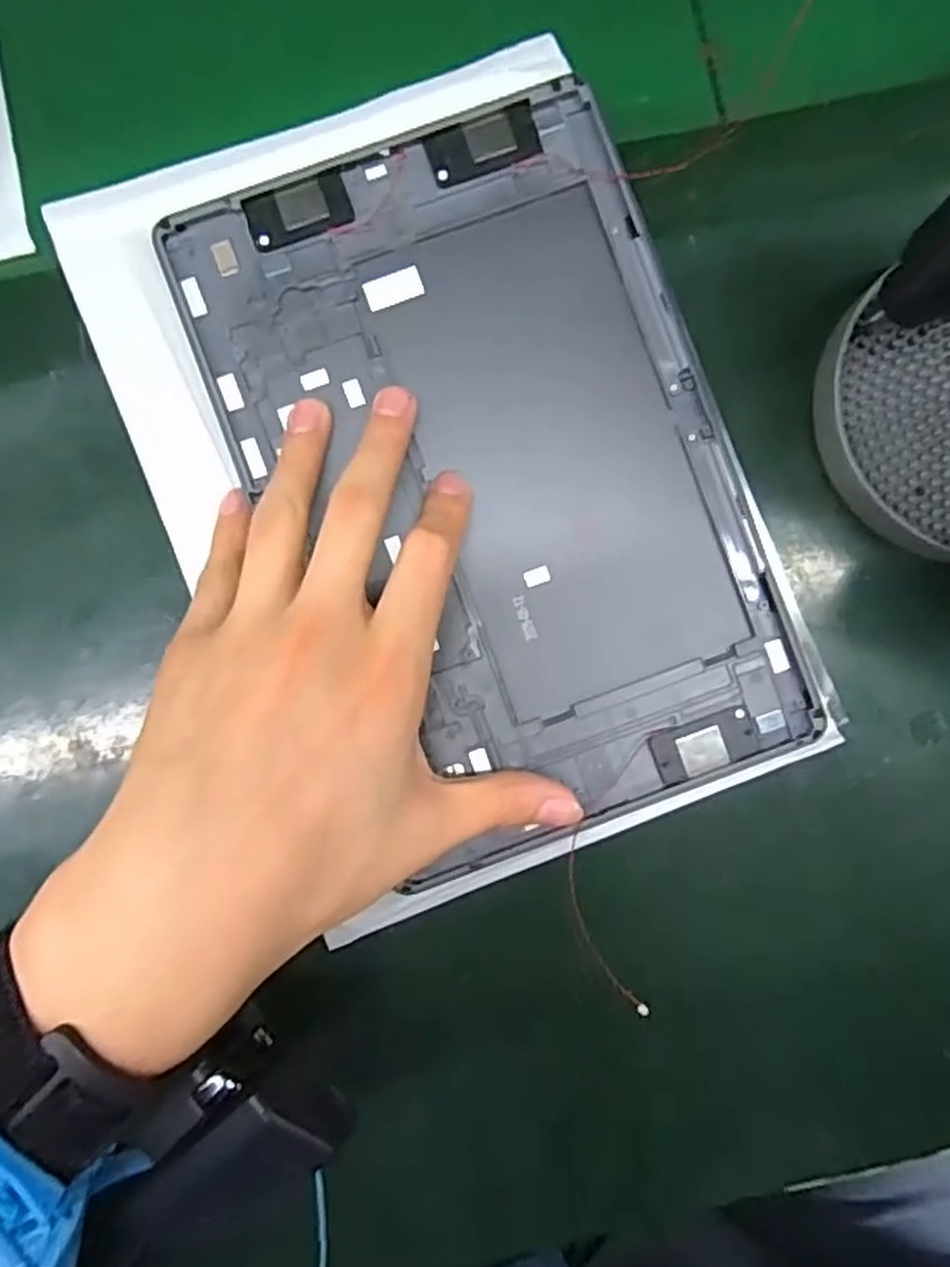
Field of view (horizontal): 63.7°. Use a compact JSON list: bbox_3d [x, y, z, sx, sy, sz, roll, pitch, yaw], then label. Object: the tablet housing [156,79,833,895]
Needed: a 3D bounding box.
[{"bbox_3d":[0.008,-0.056,0.277,0.162,0.013,0.251,-22,87,-1],"label":"tablet housing"}]

